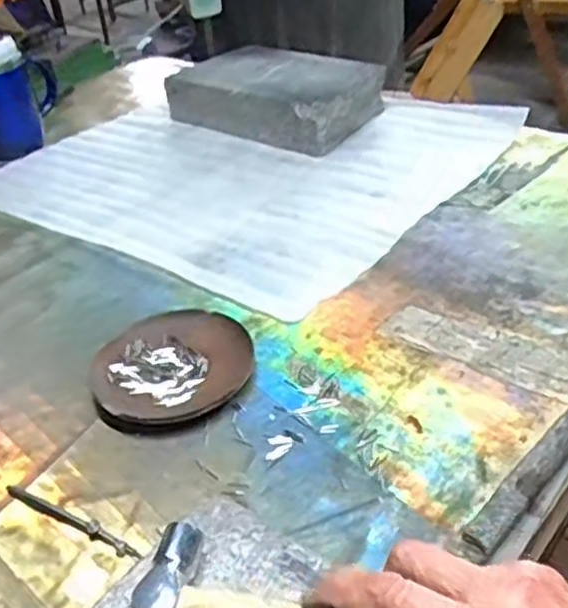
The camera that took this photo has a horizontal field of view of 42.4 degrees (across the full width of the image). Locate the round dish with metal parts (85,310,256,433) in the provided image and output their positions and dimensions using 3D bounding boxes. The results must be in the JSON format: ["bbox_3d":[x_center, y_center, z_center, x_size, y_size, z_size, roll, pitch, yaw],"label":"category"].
[{"bbox_3d":[-0.080,0.044,0.527,0.112,0.015,0.102,-16,37,-13],"label":"round dish with metal parts"}]

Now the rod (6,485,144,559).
[{"bbox_3d":[-0.126,0.125,0.429,0.102,0.004,0.010,16,41,28],"label":"rod"}]

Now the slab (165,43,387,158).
[{"bbox_3d":[-0.007,-0.260,0.898,0.236,0.058,0.156,21,44,33],"label":"slab"}]

